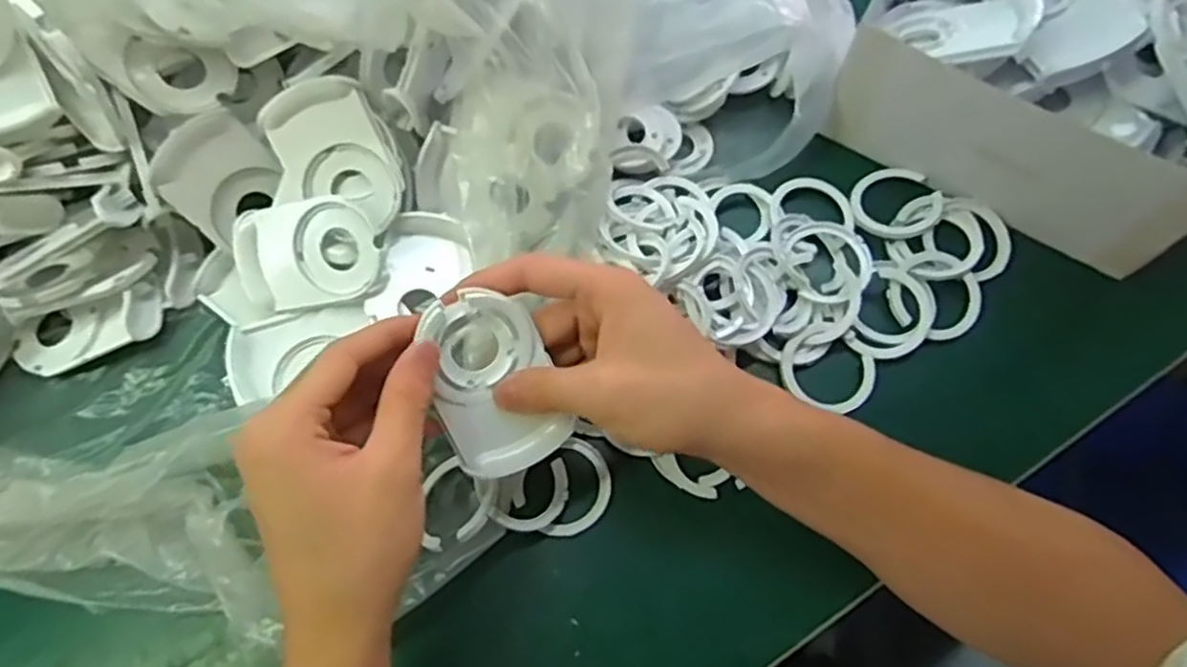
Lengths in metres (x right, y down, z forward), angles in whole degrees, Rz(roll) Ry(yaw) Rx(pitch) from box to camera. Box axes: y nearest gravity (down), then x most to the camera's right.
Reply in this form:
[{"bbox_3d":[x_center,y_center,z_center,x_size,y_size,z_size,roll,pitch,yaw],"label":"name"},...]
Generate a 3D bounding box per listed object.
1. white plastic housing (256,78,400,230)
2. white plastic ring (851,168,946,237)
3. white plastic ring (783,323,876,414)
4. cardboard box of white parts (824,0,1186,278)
[{"bbox_3d":[-0.140,-0.096,0.405,0.054,0.009,0.080,-17,111,7],"label":"white plastic housing"},{"bbox_3d":[0.180,-0.079,0.445,0.049,0.009,0.047,-1,68,2],"label":"white plastic ring"},{"bbox_3d":[0.129,0.017,0.407,0.050,0.009,0.048,-1,68,2],"label":"white plastic ring"},{"bbox_3d":[0.276,-0.176,0.432,0.218,0.088,0.208,32,73,14],"label":"cardboard box of white parts"}]

